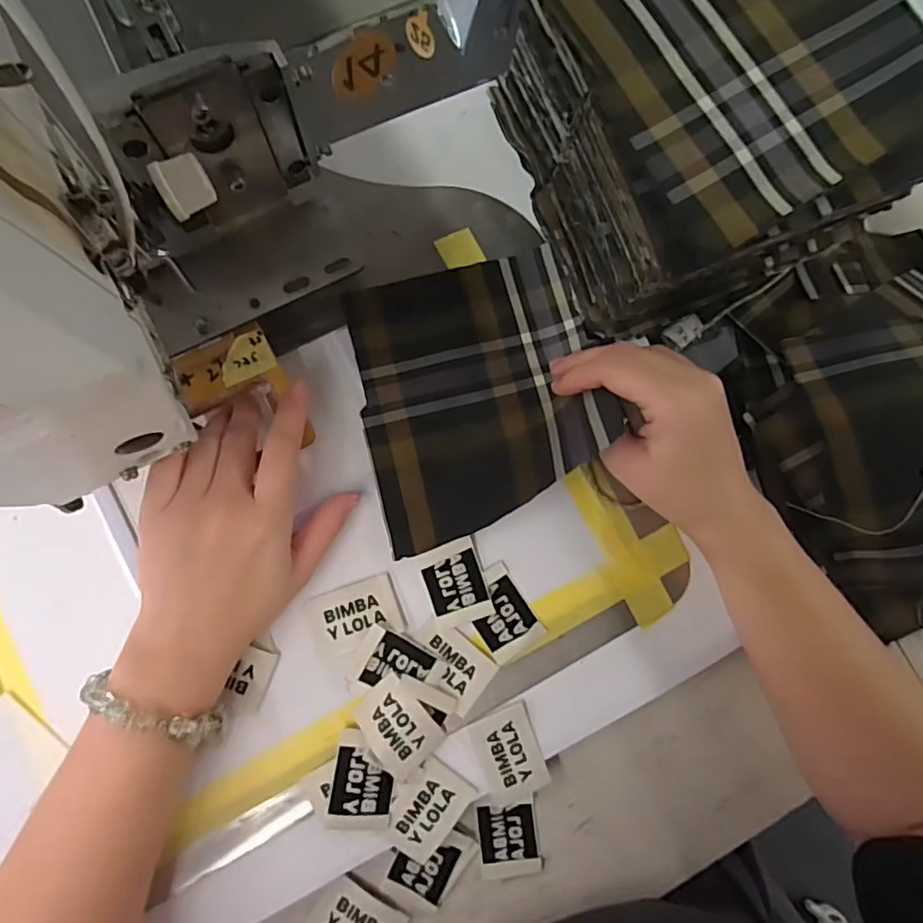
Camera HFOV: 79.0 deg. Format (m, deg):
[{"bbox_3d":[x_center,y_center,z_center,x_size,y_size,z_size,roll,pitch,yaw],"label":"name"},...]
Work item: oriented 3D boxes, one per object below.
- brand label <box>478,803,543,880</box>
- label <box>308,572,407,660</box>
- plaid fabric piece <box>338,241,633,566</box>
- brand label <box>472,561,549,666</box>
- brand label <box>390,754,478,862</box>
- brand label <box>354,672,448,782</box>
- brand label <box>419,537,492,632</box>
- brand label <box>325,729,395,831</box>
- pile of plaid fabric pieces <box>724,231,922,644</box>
[{"bbox_3d":[0.028,0.220,0.325,0.033,0.005,0.037,-4,85,-6],"label":"brand label"},{"bbox_3d":[-0.060,0.087,0.316,0.049,0.004,0.034,-19,79,-6],"label":"label"},{"bbox_3d":[0.011,-0.044,0.312,0.136,0.065,0.158,-14,86,-7],"label":"plaid fabric piece"},{"bbox_3d":[0.023,0.087,0.322,0.034,0.004,0.048,-32,84,-9],"label":"brand label"},{"bbox_3d":[-0.019,0.189,0.303,0.035,0.004,0.047,40,82,-1],"label":"brand label"},{"bbox_3d":[-0.035,0.144,0.304,0.035,0.008,0.046,-43,90,-8],"label":"brand label"},{"bbox_3d":[-0.003,0.070,0.321,0.034,0.005,0.044,-15,82,-2],"label":"brand label"},{"bbox_3d":[-0.052,0.173,0.301,0.033,0.006,0.048,9,78,-7],"label":"brand label"},{"bbox_3d":[0.298,-0.026,0.334,0.225,0.079,0.243,1,84,-6],"label":"pile of plaid fabric pieces"}]

